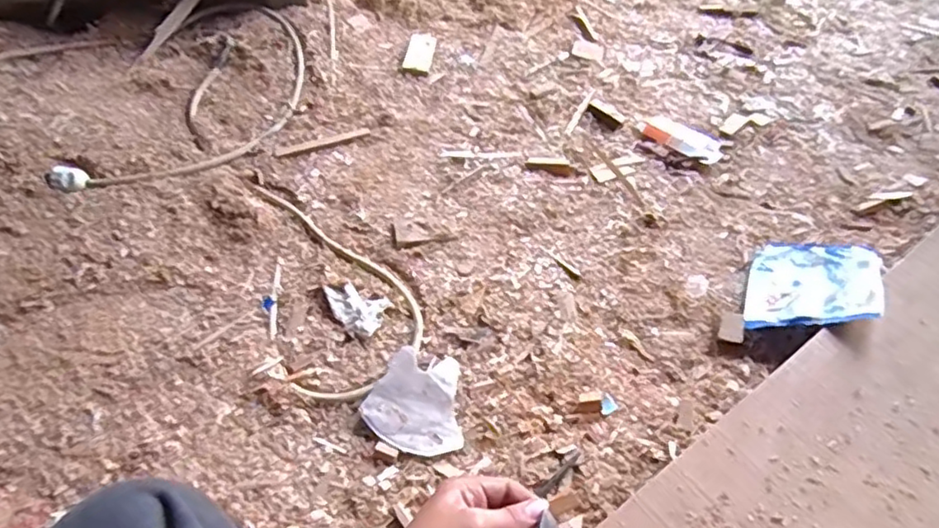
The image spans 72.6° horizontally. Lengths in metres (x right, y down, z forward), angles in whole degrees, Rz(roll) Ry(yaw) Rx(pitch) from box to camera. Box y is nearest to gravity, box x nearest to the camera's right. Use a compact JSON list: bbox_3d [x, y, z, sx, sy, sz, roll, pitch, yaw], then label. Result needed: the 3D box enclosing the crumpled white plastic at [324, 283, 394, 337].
[{"bbox_3d":[-0.152,0.053,0.837,0.094,0.011,0.061,27,56,21],"label":"crumpled white plastic"}]

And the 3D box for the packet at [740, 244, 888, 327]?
[{"bbox_3d":[0.449,0.019,0.837,0.153,0.022,0.197,0,33,34],"label":"packet"}]

